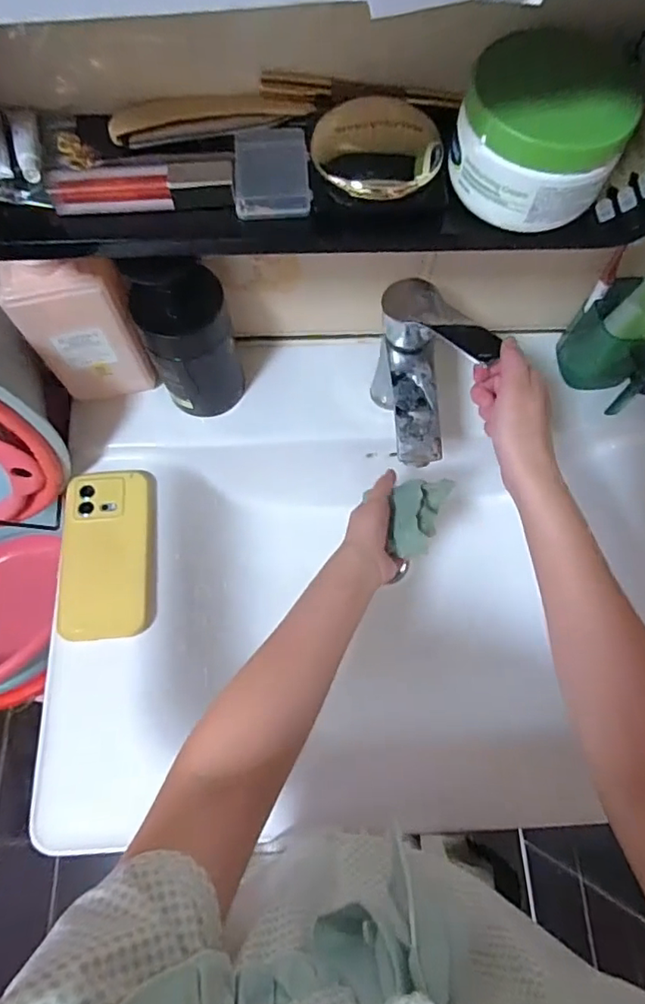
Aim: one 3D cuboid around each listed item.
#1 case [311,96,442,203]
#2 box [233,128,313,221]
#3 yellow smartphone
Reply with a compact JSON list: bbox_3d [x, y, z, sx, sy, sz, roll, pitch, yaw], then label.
[{"bbox_3d":[0.033,-0.214,0.329,0.076,0.027,0.053,-2,71,-2],"label":"case"},{"bbox_3d":[-0.032,-0.205,0.337,0.046,0.016,0.061,-4,71,-3],"label":"box"},{"bbox_3d":[-0.216,0.049,0.543,0.088,0.009,0.167,-3,71,-3],"label":"yellow smartphone"}]

